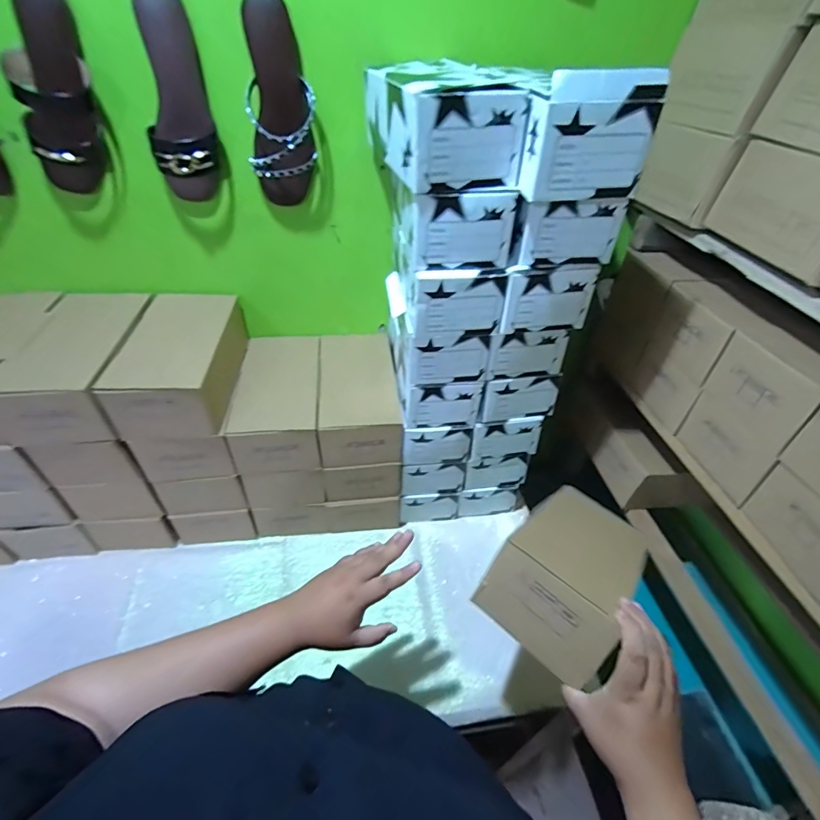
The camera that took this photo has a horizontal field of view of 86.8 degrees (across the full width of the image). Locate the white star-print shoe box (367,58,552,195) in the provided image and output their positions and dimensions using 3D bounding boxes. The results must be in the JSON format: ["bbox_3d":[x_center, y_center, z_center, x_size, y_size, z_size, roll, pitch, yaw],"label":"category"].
[{"bbox_3d":[0.031,-0.361,0.536,0.128,0.100,0.263,-8,43,-15],"label":"white star-print shoe box"}]

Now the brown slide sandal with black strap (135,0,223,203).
[{"bbox_3d":[-0.317,-0.411,0.593,0.090,0.232,0.055,-16,45,-23],"label":"brown slide sandal with black strap"}]

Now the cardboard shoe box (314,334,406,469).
[{"bbox_3d":[-0.099,-0.027,0.826,0.138,0.102,0.266,-2,41,-8],"label":"cardboard shoe box"}]

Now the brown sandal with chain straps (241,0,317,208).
[{"bbox_3d":[-0.182,-0.412,0.609,0.094,0.233,0.056,-6,42,-12],"label":"brown sandal with chain straps"}]

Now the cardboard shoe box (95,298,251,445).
[{"bbox_3d":[-0.371,-0.082,0.718,0.148,0.099,0.271,-2,41,-8],"label":"cardboard shoe box"}]

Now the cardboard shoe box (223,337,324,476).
[{"bbox_3d":[-0.239,-0.018,0.806,0.139,0.097,0.265,-2,41,-8],"label":"cardboard shoe box"}]

